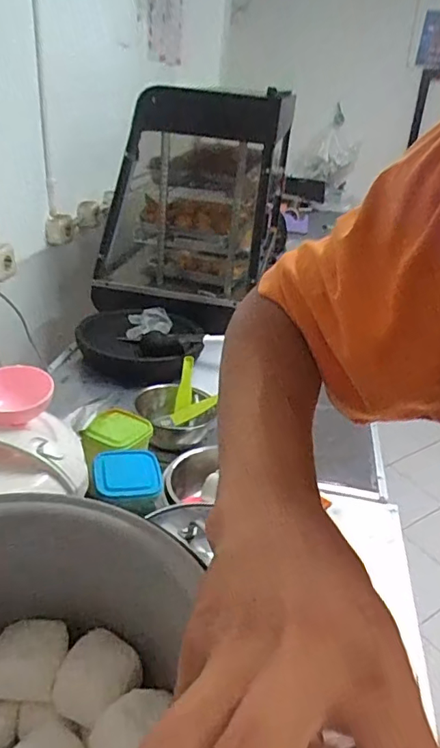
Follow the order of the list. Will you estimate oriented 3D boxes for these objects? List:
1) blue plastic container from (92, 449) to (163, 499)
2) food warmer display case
[{"bbox_3d":[-0.136,0.146,0.780,0.101,0.024,0.099,-6,30,-20],"label":"blue plastic container"},{"bbox_3d":[-0.070,-0.487,1.521,0.462,0.566,0.461,11,29,12],"label":"food warmer display case"}]

